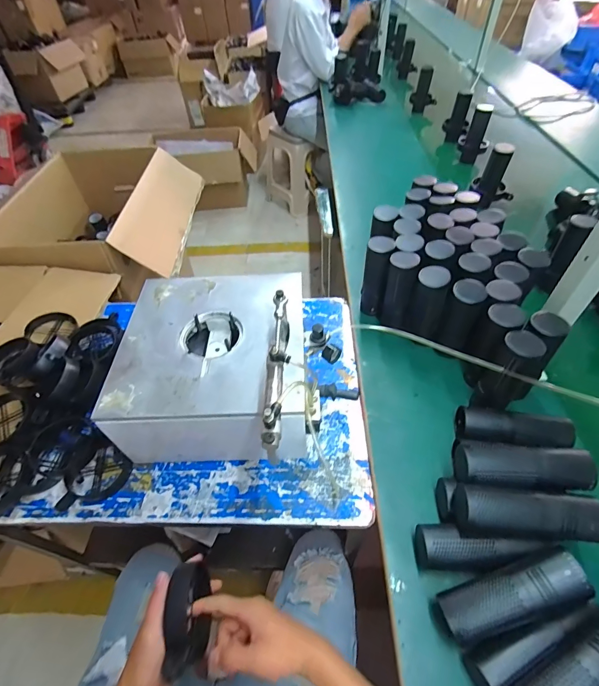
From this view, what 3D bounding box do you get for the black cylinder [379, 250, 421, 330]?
[{"bbox_3d":[0.191,-0.096,0.702,0.052,0.153,0.054,12,52,13],"label":"black cylinder"}]

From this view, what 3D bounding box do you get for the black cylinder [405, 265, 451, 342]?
[{"bbox_3d":[0.239,-0.070,0.678,0.054,0.142,0.051,12,52,13],"label":"black cylinder"}]

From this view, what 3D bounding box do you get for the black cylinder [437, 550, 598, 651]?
[{"bbox_3d":[0.250,0.302,0.425,0.164,0.052,0.058,-28,51,7],"label":"black cylinder"}]

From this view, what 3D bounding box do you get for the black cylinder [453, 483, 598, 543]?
[{"bbox_3d":[0.286,0.213,0.449,0.158,0.053,0.055,4,50,6],"label":"black cylinder"}]

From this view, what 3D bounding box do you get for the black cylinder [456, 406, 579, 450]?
[{"bbox_3d":[0.339,0.138,0.575,0.161,0.058,0.061,5,51,7],"label":"black cylinder"}]

